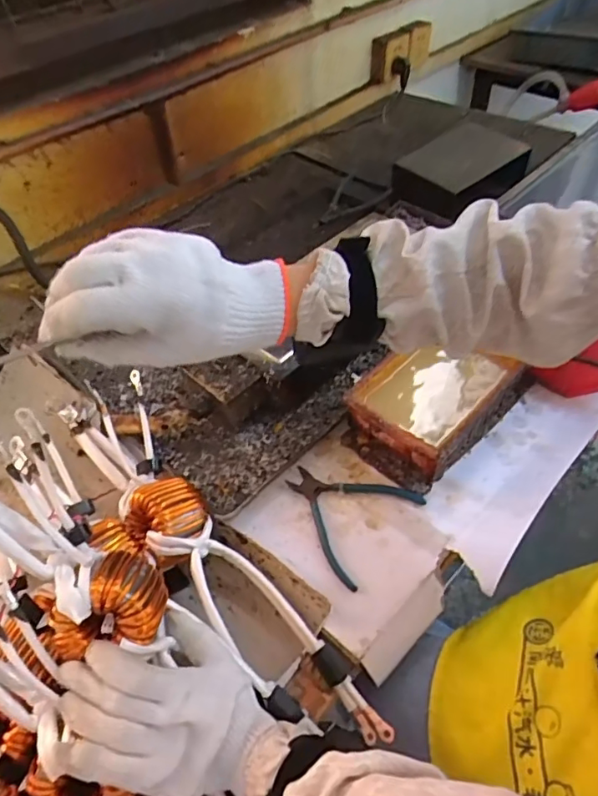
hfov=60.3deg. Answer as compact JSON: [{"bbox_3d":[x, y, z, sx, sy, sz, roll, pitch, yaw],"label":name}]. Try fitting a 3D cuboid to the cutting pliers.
[{"bbox_3d":[0.047,0.116,0.564,0.132,0.013,0.131,34,60,29],"label":"cutting pliers"}]

